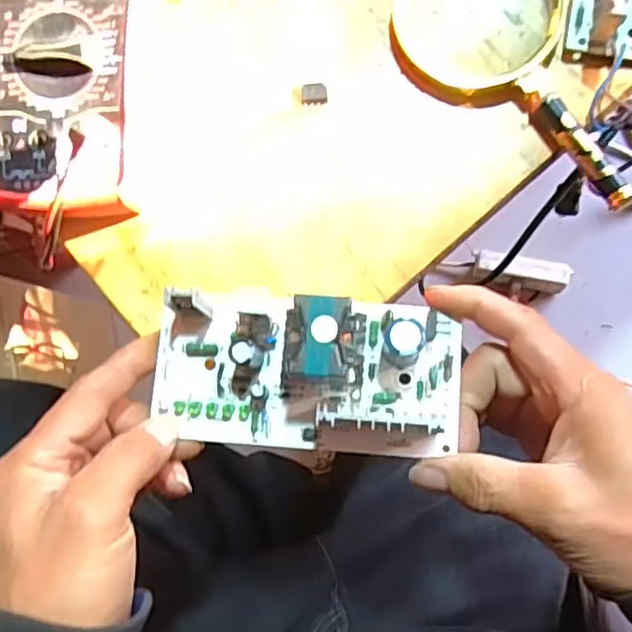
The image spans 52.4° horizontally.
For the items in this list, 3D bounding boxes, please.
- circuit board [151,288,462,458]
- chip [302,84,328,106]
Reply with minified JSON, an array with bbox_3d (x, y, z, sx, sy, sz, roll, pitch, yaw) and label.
[{"bbox_3d":[-0.006,0.028,0.295,0.144,0.043,0.068,1,83,6],"label":"circuit board"},{"bbox_3d":[-0.001,-0.123,0.354,0.014,0.004,0.012,-5,82,5],"label":"chip"}]

